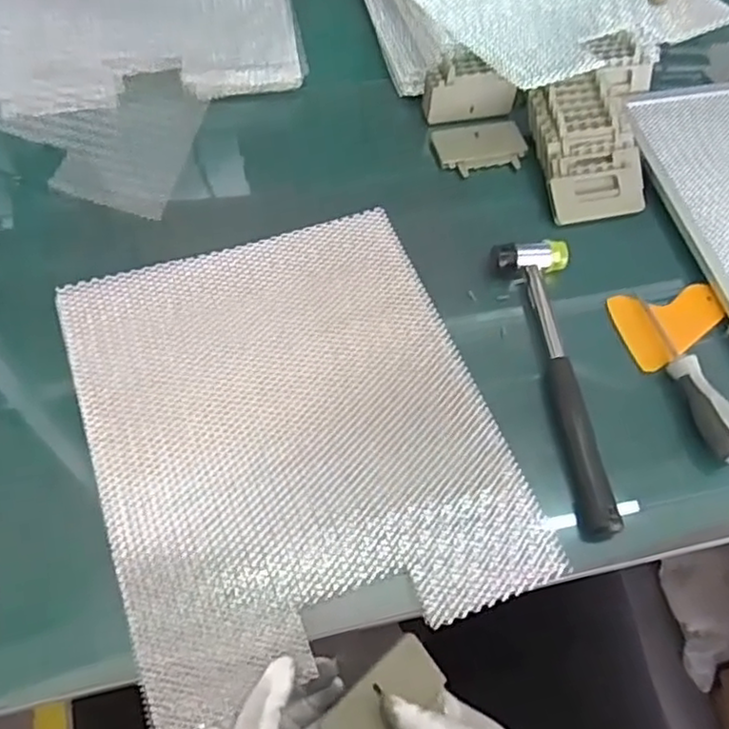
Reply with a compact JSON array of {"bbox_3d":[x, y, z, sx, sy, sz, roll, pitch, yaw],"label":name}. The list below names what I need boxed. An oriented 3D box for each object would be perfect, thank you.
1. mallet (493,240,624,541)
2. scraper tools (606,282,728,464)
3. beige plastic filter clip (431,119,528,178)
[{"bbox_3d":[0.160,0.008,0.522,0.054,0.027,0.241,-8,62,-8],"label":"mallet"},{"bbox_3d":[0.267,0.000,0.534,0.088,0.030,0.156,-11,62,-9],"label":"scraper tools"},{"bbox_3d":[0.109,-0.205,0.639,0.086,0.006,0.058,-11,62,-10],"label":"beige plastic filter clip"}]

